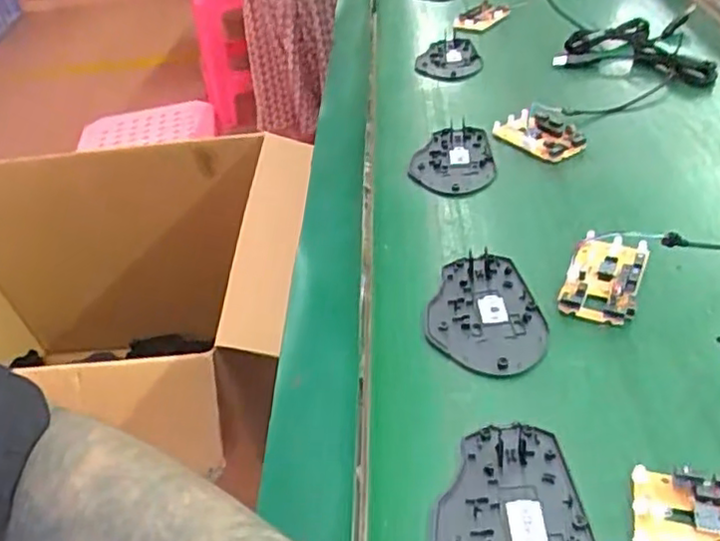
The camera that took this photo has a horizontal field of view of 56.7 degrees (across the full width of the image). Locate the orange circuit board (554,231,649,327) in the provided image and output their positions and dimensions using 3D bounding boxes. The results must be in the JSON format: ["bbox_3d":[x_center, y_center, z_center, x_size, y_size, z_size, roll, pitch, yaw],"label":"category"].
[{"bbox_3d":[0.164,0.003,0.448,0.046,0.012,0.084,12,42,23],"label":"orange circuit board"}]

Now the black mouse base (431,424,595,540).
[{"bbox_3d":[0.073,0.122,0.320,0.072,0.006,0.107,-2,38,7],"label":"black mouse base"}]

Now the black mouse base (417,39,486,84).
[{"bbox_3d":[0.105,-0.247,0.786,0.074,0.013,0.113,-4,38,6],"label":"black mouse base"}]

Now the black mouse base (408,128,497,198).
[{"bbox_3d":[0.082,-0.098,0.599,0.071,0.008,0.108,-2,38,7],"label":"black mouse base"}]

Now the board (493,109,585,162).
[{"bbox_3d":[0.163,-0.125,0.608,0.048,0.020,0.074,-25,41,-21],"label":"board"}]

